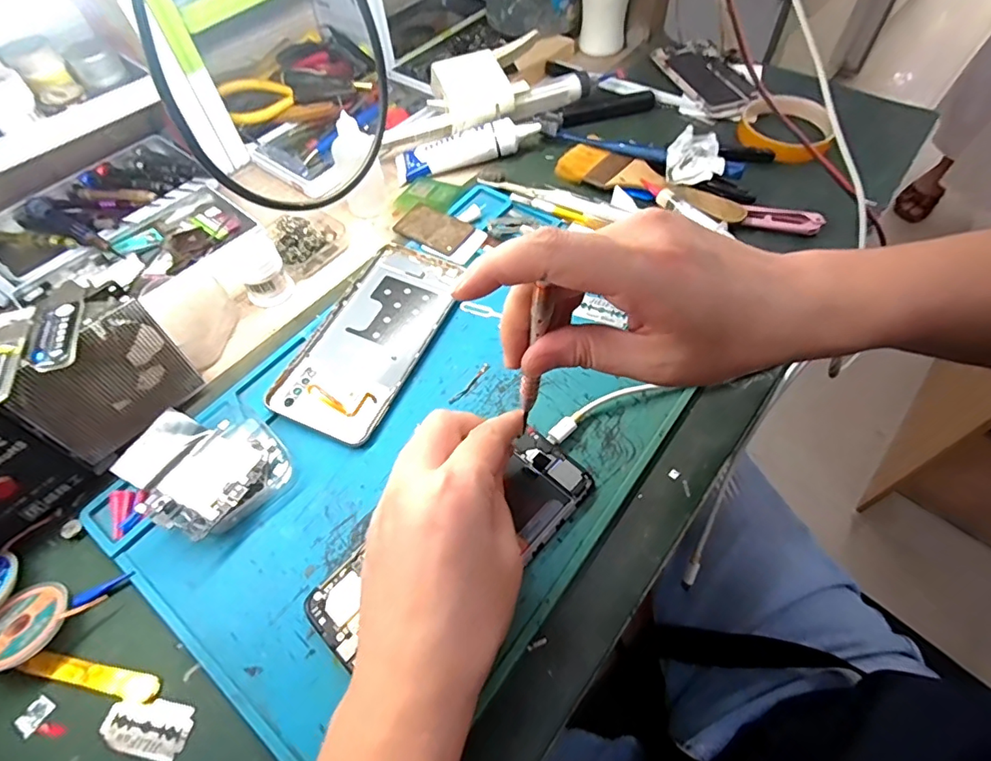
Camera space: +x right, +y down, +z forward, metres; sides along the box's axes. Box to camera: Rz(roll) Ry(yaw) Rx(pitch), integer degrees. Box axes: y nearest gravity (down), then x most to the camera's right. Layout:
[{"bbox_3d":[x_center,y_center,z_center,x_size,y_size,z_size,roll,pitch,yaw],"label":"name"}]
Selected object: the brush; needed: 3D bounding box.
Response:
[{"bbox_3d":[0.134,-0.171,0.451,0.162,0.016,0.049,28,62,19],"label":"brush"}]

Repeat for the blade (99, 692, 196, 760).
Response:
[{"bbox_3d":[-0.166,0.164,0.247,0.042,0.004,0.025,10,49,9],"label":"blade"}]

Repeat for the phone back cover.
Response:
[{"bbox_3d":[-0.085,-0.034,0.365,0.075,0.013,0.160,20,60,15],"label":"phone back cover"}]

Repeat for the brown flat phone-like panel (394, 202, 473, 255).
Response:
[{"bbox_3d":[-0.051,-0.126,0.429,0.062,0.007,0.040,32,64,20],"label":"brown flat phone-like panel"}]

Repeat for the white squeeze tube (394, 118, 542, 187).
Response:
[{"bbox_3d":[-0.027,-0.215,0.476,0.133,0.026,0.034,-8,57,-3],"label":"white squeeze tube"}]

